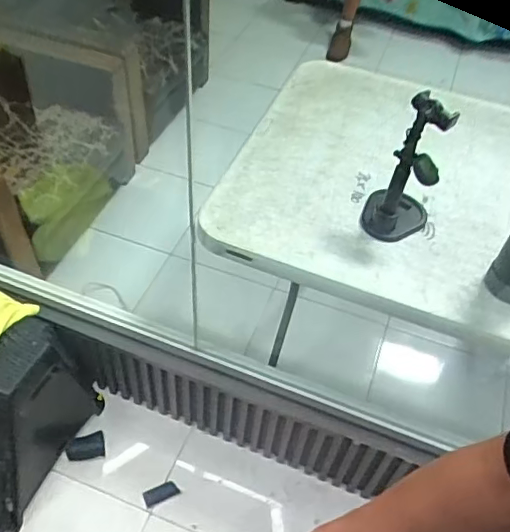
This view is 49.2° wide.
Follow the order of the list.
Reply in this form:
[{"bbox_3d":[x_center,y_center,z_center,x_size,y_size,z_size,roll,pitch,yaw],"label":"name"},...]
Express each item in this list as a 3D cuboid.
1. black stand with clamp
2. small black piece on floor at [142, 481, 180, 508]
[{"bbox_3d":[0.291,-0.186,1.032,0.119,0.283,0.131,17,50,10],"label":"black stand with clamp"},{"bbox_3d":[-0.245,0.590,1.446,0.089,0.005,0.047,-21,54,-21],"label":"small black piece on floor"}]

